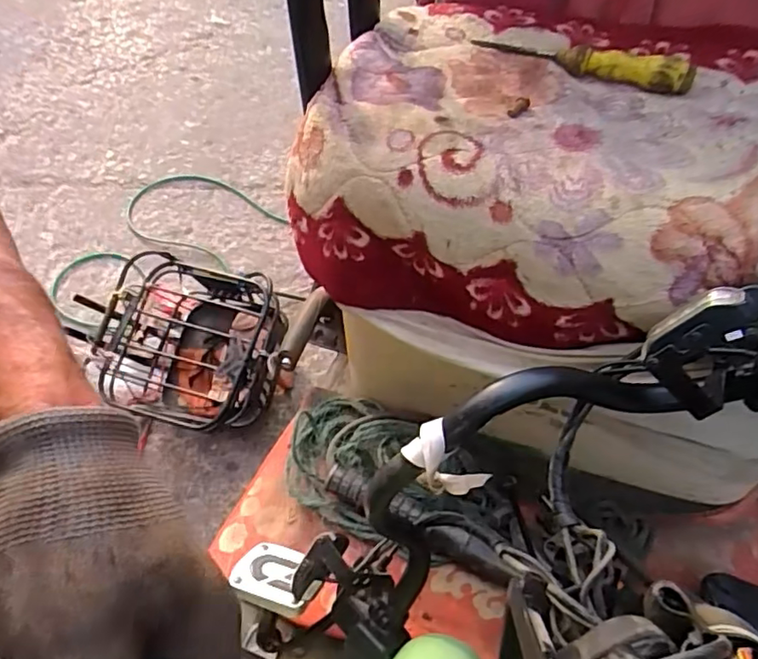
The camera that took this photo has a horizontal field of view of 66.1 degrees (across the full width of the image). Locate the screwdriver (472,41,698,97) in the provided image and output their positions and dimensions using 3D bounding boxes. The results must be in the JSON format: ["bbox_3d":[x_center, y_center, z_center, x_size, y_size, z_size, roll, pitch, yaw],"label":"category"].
[{"bbox_3d":[0.189,-0.260,0.558,0.206,0.024,0.025,21,58,19],"label":"screwdriver"}]

